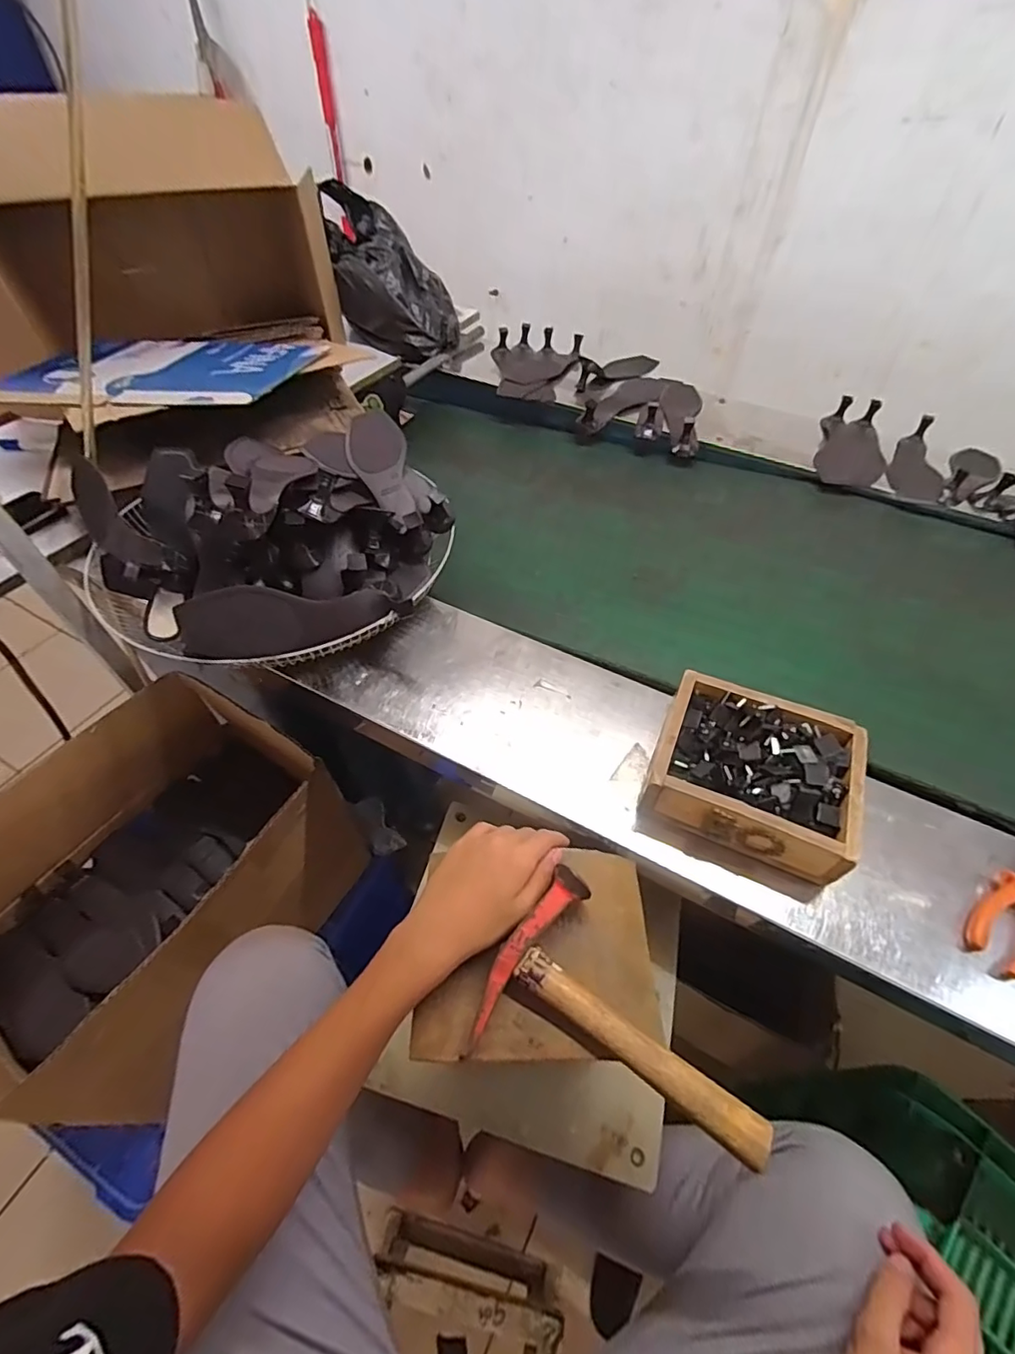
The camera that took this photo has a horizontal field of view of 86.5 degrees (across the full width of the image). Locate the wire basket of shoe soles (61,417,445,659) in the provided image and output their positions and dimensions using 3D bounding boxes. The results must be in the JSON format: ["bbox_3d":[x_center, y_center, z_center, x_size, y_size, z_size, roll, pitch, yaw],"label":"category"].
[{"bbox_3d":[-0.282,-0.162,0.658,0.393,0.220,0.354,-33,59,-25],"label":"wire basket of shoe soles"}]

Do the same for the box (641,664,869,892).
[{"bbox_3d":[0.238,0.092,0.531,0.179,0.064,0.151,20,53,14],"label":"box"}]

